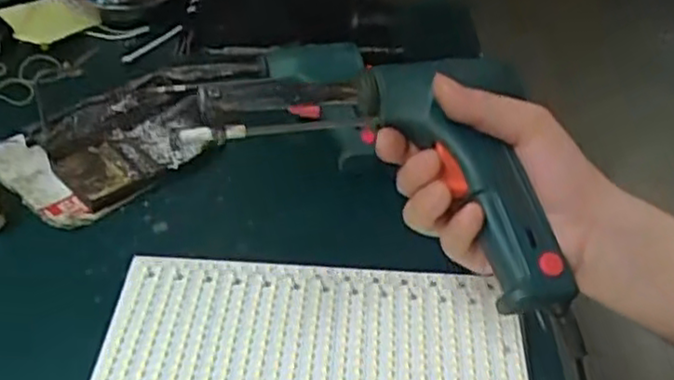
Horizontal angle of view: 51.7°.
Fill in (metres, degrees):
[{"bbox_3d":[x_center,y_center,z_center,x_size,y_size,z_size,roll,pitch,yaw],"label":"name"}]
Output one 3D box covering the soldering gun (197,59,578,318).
[{"bbox_3d":[0.040,-0.027,0.362,0.196,0.038,0.120,26,70,5],"label":"soldering gun"}]

